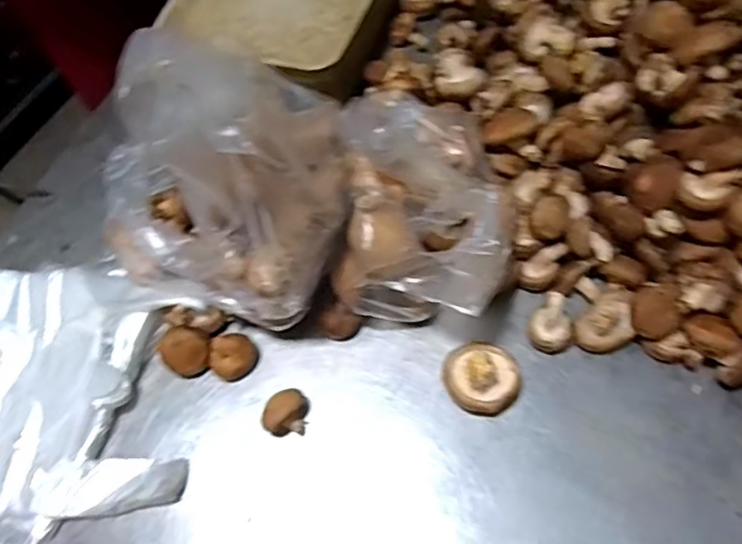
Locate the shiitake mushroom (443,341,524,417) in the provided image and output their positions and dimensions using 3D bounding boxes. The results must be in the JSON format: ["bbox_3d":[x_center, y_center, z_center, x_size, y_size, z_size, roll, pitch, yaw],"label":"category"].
[{"bbox_3d":[0.098,0.088,0.516,0.061,0.060,0.064,-2,63,3],"label":"shiitake mushroom"}]

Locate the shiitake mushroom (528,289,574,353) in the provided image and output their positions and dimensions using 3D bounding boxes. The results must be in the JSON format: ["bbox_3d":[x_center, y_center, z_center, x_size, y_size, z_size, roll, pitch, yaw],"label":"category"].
[{"bbox_3d":[0.165,0.049,0.539,0.038,0.040,0.040,-2,63,3],"label":"shiitake mushroom"}]

